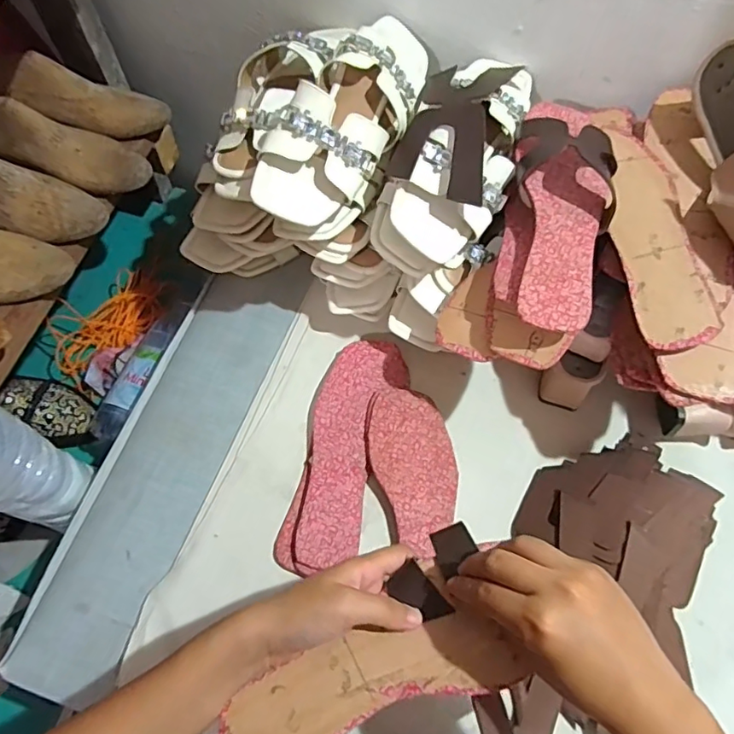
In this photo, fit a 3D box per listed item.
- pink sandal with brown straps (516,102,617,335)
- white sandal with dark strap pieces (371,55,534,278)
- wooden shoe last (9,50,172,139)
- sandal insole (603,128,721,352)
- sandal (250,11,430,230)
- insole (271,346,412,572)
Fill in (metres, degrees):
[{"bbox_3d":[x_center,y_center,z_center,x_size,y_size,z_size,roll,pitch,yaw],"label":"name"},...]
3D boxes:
[{"bbox_3d":[0.171,-0.145,0.466,0.085,0.038,0.243,11,65,4],"label":"pink sandal with brown straps"},{"bbox_3d":[0.089,-0.212,0.522,0.111,0.084,0.251,18,66,8],"label":"white sandal with dark strap pieces"},{"bbox_3d":[-0.329,-0.318,0.649,0.171,0.059,0.058,8,63,-21],"label":"wooden shoe last"},{"bbox_3d":[0.244,-0.120,0.471,0.058,0.019,0.223,-1,65,-1],"label":"sandal insole"},{"bbox_3d":[-0.013,-0.242,0.508,0.093,0.068,0.270,21,67,9],"label":"sandal"},{"bbox_3d":[-0.023,0.084,0.554,0.080,0.018,0.245,16,66,7],"label":"insole"}]

